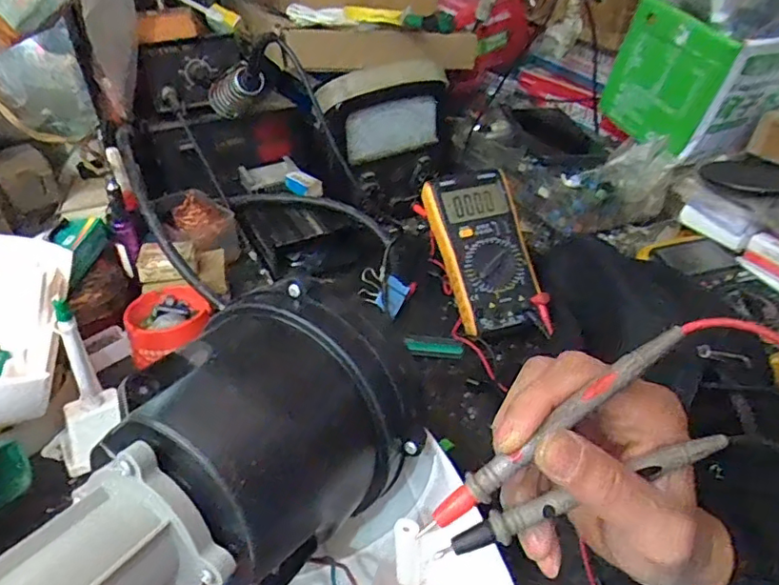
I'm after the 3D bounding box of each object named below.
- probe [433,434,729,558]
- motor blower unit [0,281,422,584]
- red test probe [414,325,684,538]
[{"bbox_3d":[0.084,0.087,0.246,0.134,0.008,0.011,-19,37,-4],"label":"probe"},{"bbox_3d":[-0.084,0.091,0.262,0.101,0.093,0.248,21,41,29],"label":"motor blower unit"},{"bbox_3d":[0.067,0.058,0.238,0.133,0.007,0.010,-39,40,2],"label":"red test probe"}]

